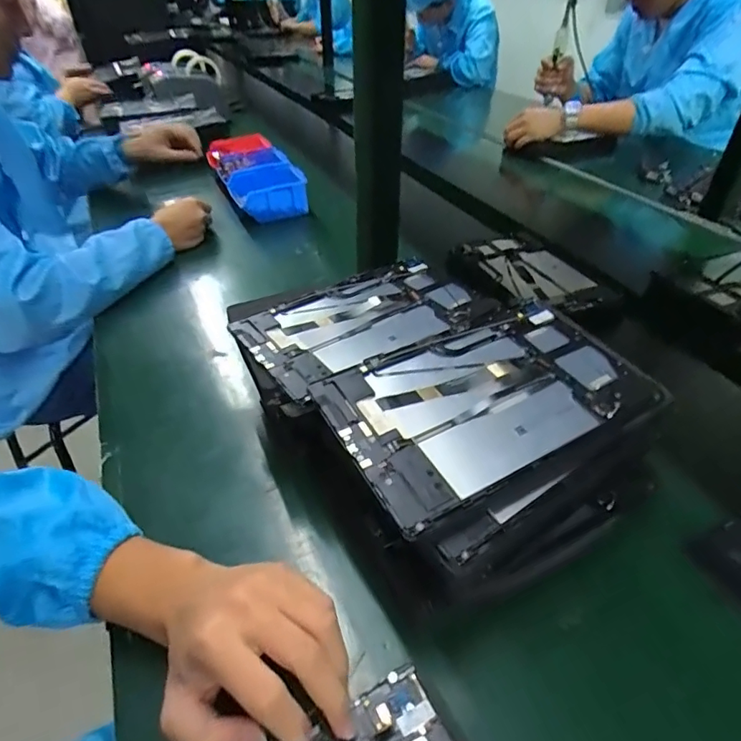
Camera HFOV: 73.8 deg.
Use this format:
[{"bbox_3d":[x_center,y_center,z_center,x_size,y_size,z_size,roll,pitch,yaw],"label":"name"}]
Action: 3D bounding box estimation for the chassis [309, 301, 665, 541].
[{"bbox_3d":[0.091,0.018,0.386,0.241,0.015,0.143,-20,43,-22],"label":"chassis"}]

